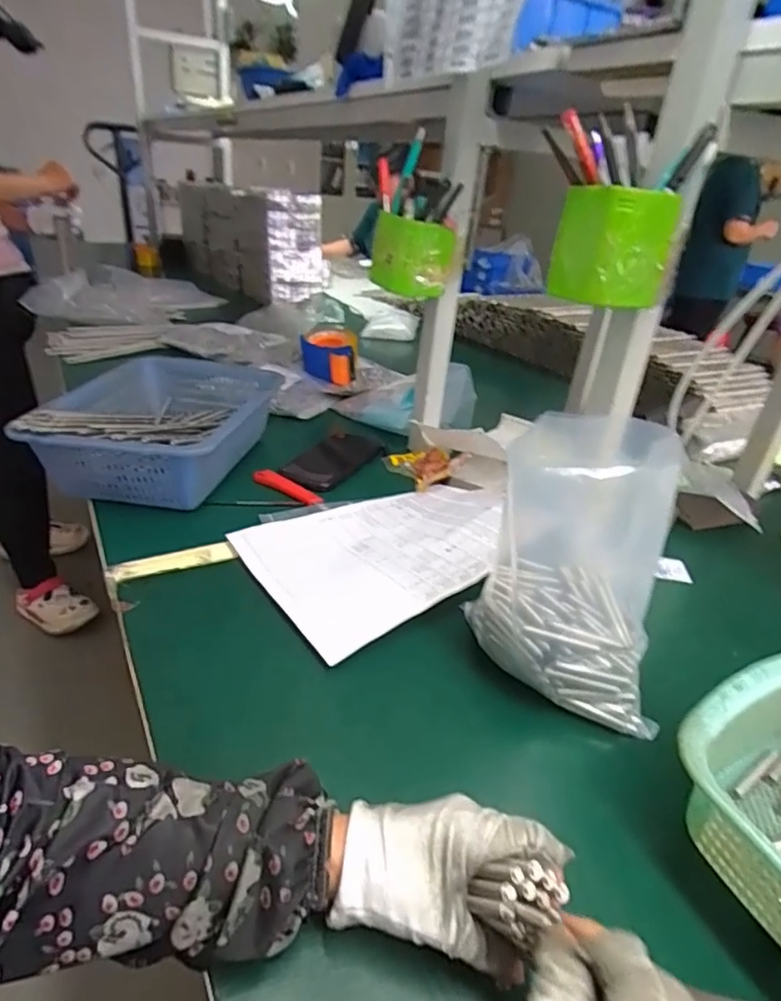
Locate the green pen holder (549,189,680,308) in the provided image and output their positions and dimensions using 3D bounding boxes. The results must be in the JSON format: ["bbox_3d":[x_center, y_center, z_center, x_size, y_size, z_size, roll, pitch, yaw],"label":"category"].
[{"bbox_3d":[0.173,-0.200,0.461,0.062,0.080,0.076,-19,38,-37],"label":"green pen holder"}]

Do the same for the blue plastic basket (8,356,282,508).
[{"bbox_3d":[-0.284,-0.106,0.757,0.227,0.088,0.333,7,30,1],"label":"blue plastic basket"}]

